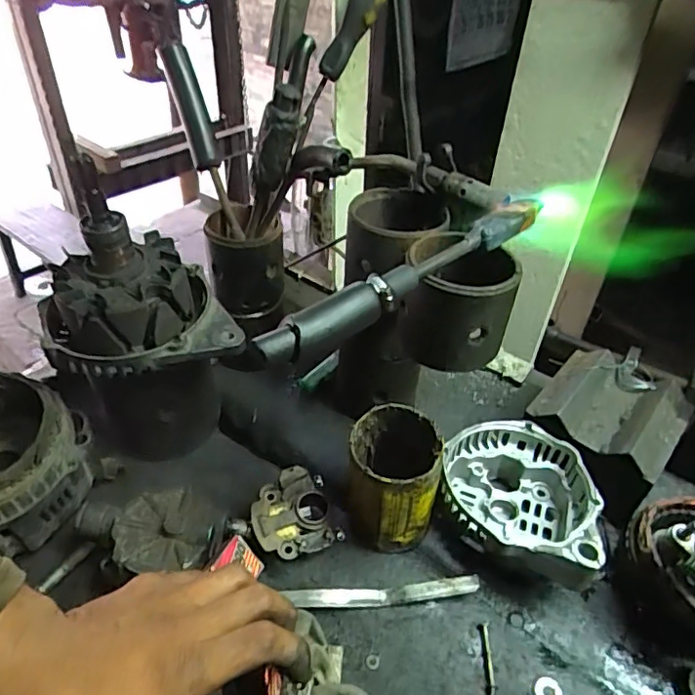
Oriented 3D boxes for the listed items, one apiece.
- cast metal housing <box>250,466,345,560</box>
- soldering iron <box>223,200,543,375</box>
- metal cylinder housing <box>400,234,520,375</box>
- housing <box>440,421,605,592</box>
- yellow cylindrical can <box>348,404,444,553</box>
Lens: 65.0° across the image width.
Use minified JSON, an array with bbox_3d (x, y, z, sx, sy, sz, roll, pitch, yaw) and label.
[{"bbox_3d":[-0.048,0.151,0.484,0.071,0.040,0.070,2,40,-2],"label":"cast metal housing"},{"bbox_3d":[0.043,-0.048,0.381,0.279,0.035,0.023,-27,49,-32],"label":"soldering iron"},{"bbox_3d":[0.087,-0.037,0.436,0.084,0.089,0.085,15,41,13],"label":"metal cylinder housing"},{"bbox_3d":[0.144,0.135,0.474,0.122,0.081,0.134,15,41,14],"label":"housing"},{"bbox_3d":[0.038,0.116,0.465,0.071,0.118,0.072,2,40,-2],"label":"yellow cylindrical can"}]

